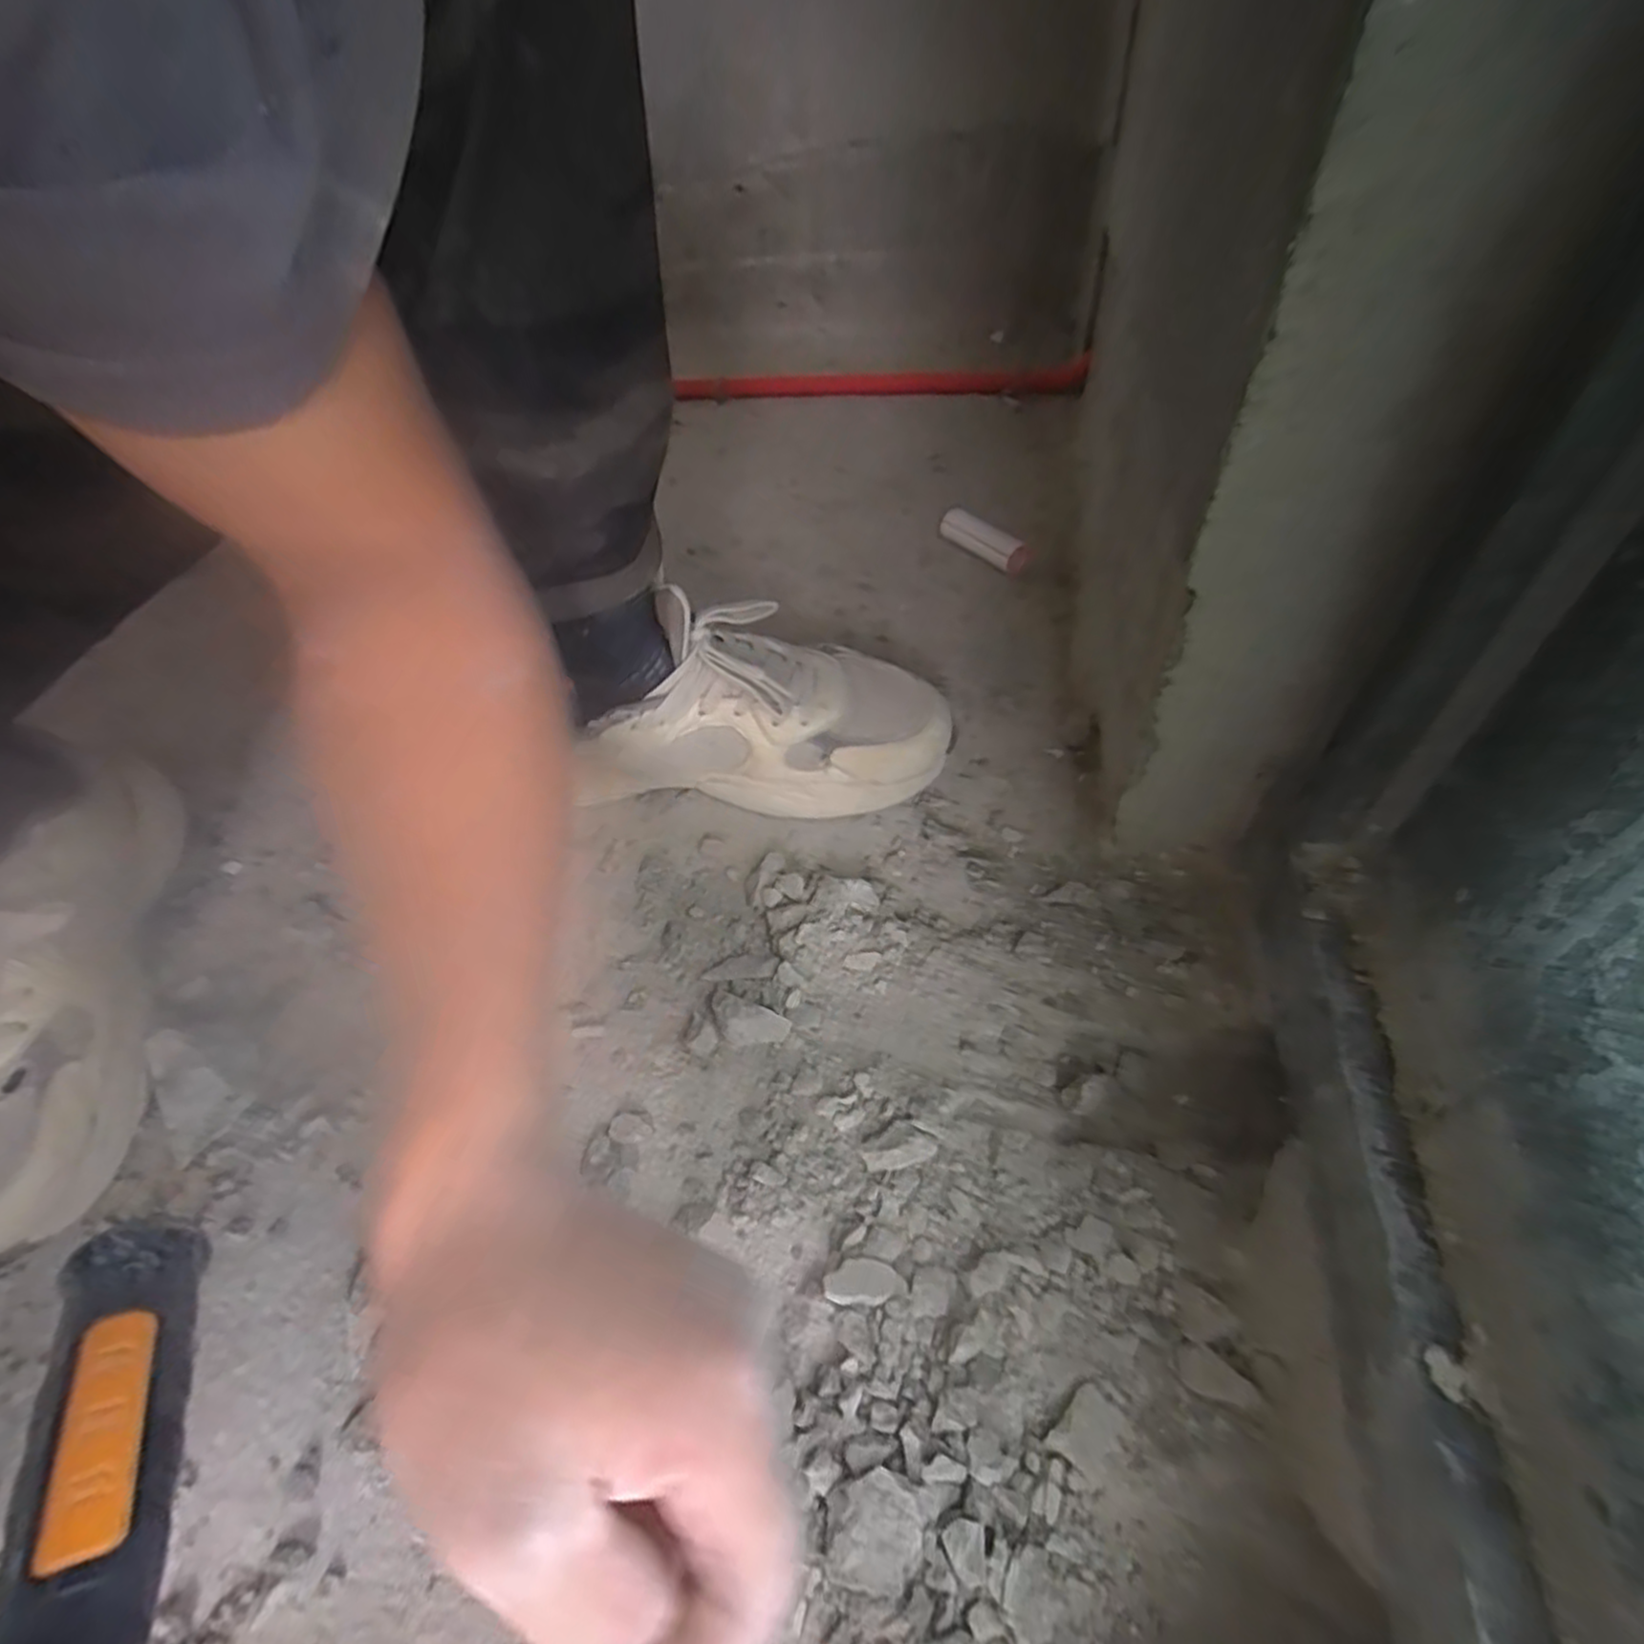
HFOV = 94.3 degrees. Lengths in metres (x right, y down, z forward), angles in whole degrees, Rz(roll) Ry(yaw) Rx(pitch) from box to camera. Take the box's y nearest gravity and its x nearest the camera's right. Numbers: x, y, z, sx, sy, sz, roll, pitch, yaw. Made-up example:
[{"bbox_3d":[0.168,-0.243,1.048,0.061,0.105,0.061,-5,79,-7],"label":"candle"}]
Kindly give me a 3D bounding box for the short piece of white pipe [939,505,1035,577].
[{"bbox_3d":[0.132,-0.227,0.618,0.020,0.021,0.089,-34,54,-21],"label":"short piece of white pipe"}]

